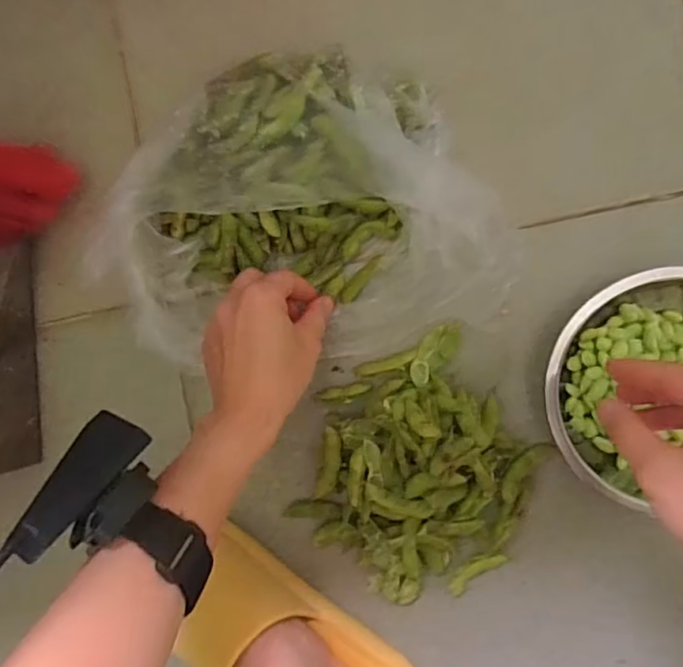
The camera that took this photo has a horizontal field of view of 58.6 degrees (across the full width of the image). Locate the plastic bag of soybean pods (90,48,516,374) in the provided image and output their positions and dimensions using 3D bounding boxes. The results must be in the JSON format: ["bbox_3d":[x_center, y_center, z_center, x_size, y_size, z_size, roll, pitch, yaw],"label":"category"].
[{"bbox_3d":[-0.021,-0.085,0.416,0.257,0.067,0.204,-2,91,9],"label":"plastic bag of soybean pods"}]

